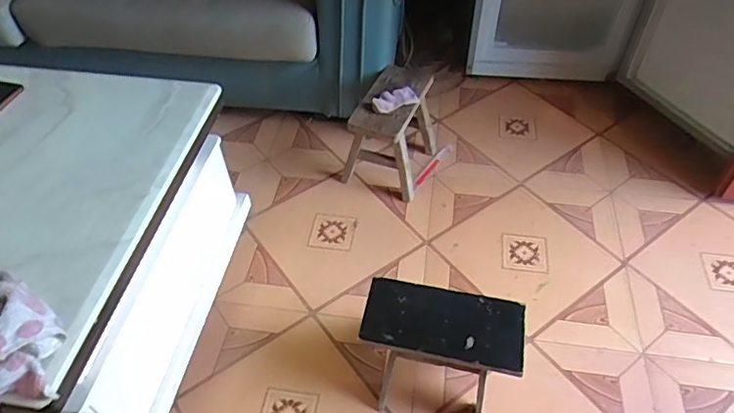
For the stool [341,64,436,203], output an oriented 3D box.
[{"bbox_3d":[0.075,-0.210,1.572,0.213,0.288,0.300,20,52,18],"label":"stool"}]

